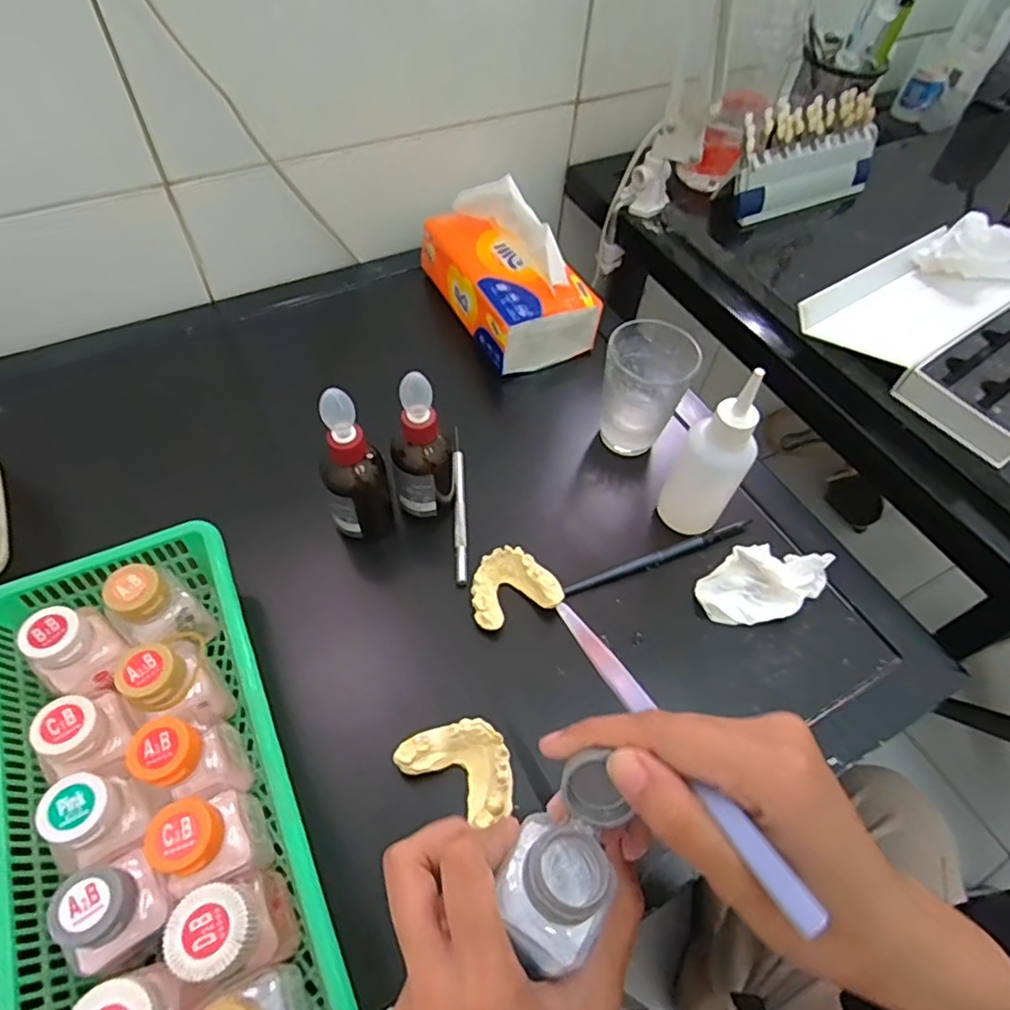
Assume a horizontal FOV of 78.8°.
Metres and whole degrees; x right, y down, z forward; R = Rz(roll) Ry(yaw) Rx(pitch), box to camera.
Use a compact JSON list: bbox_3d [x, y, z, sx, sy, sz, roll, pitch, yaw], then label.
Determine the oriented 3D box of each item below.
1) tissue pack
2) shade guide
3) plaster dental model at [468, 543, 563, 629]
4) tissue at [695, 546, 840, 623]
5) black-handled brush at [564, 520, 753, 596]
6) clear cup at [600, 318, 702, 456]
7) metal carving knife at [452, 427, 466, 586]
[{"bbox_3d":[0.003,-0.220,0.557,0.096,0.101,0.170,-22,60,-18],"label":"tissue pack"},{"bbox_3d":[0.288,-0.325,0.591,0.162,0.103,0.037,-19,59,-17],"label":"shade guide"},{"bbox_3d":[0.005,0.055,0.424,0.060,0.020,0.048,-15,58,-14],"label":"plaster dental model"},{"bbox_3d":[0.186,0.056,0.443,0.099,0.017,0.053,-8,56,-10],"label":"tissue"},{"bbox_3d":[0.114,0.036,0.450,0.150,0.009,0.010,-18,59,-16],"label":"black-handled brush"},{"bbox_3d":[0.107,-0.092,0.485,0.063,0.090,0.060,2,55,-3],"label":"clear cup"},{"bbox_3d":[-0.035,-0.004,0.470,0.009,0.009,0.140,-1,56,-5],"label":"metal carving knife"}]

